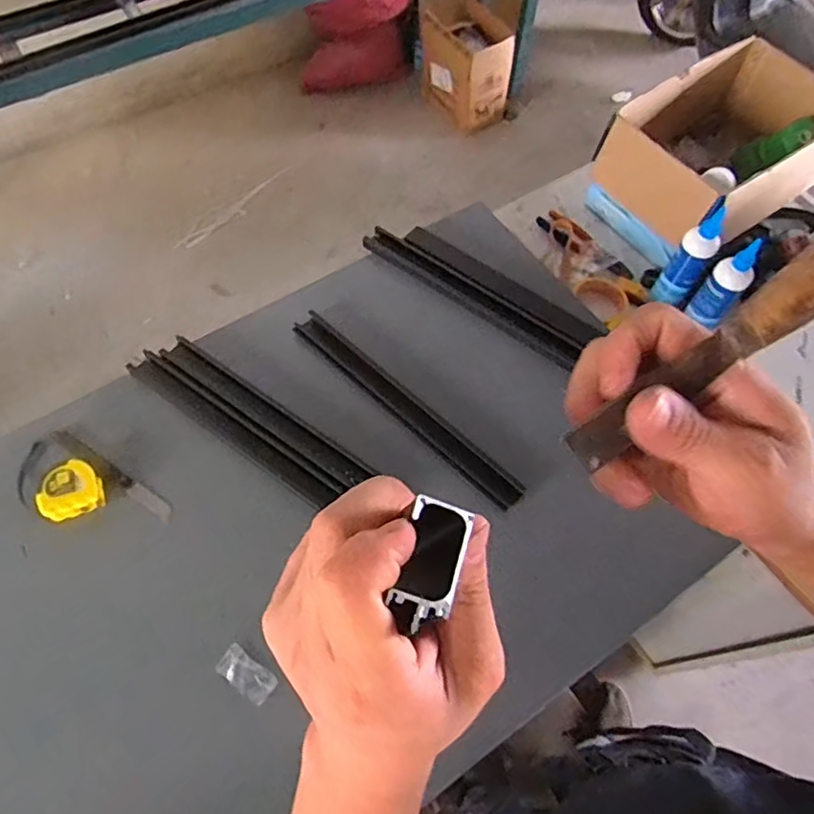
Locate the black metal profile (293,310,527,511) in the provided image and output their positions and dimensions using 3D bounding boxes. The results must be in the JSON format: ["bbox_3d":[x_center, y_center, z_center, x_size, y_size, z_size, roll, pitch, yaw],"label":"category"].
[{"bbox_3d":[-0.005,-0.005,0.769,0.371,0.020,0.041,40,68,18],"label":"black metal profile"}]

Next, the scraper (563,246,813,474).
[{"bbox_3d":[0.124,-0.026,0.223,0.150,0.018,0.018,-42,64,24],"label":"scraper"}]

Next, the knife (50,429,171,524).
[{"bbox_3d":[-0.364,0.079,0.734,0.193,0.006,0.020,30,65,13],"label":"knife"}]

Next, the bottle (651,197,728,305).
[{"bbox_3d":[0.416,-0.222,0.877,0.046,0.157,0.065,30,65,13],"label":"bottle"}]

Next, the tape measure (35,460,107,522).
[{"bbox_3d":[-0.397,0.101,0.704,0.068,0.033,0.058,-23,65,-13],"label":"tape measure"}]

